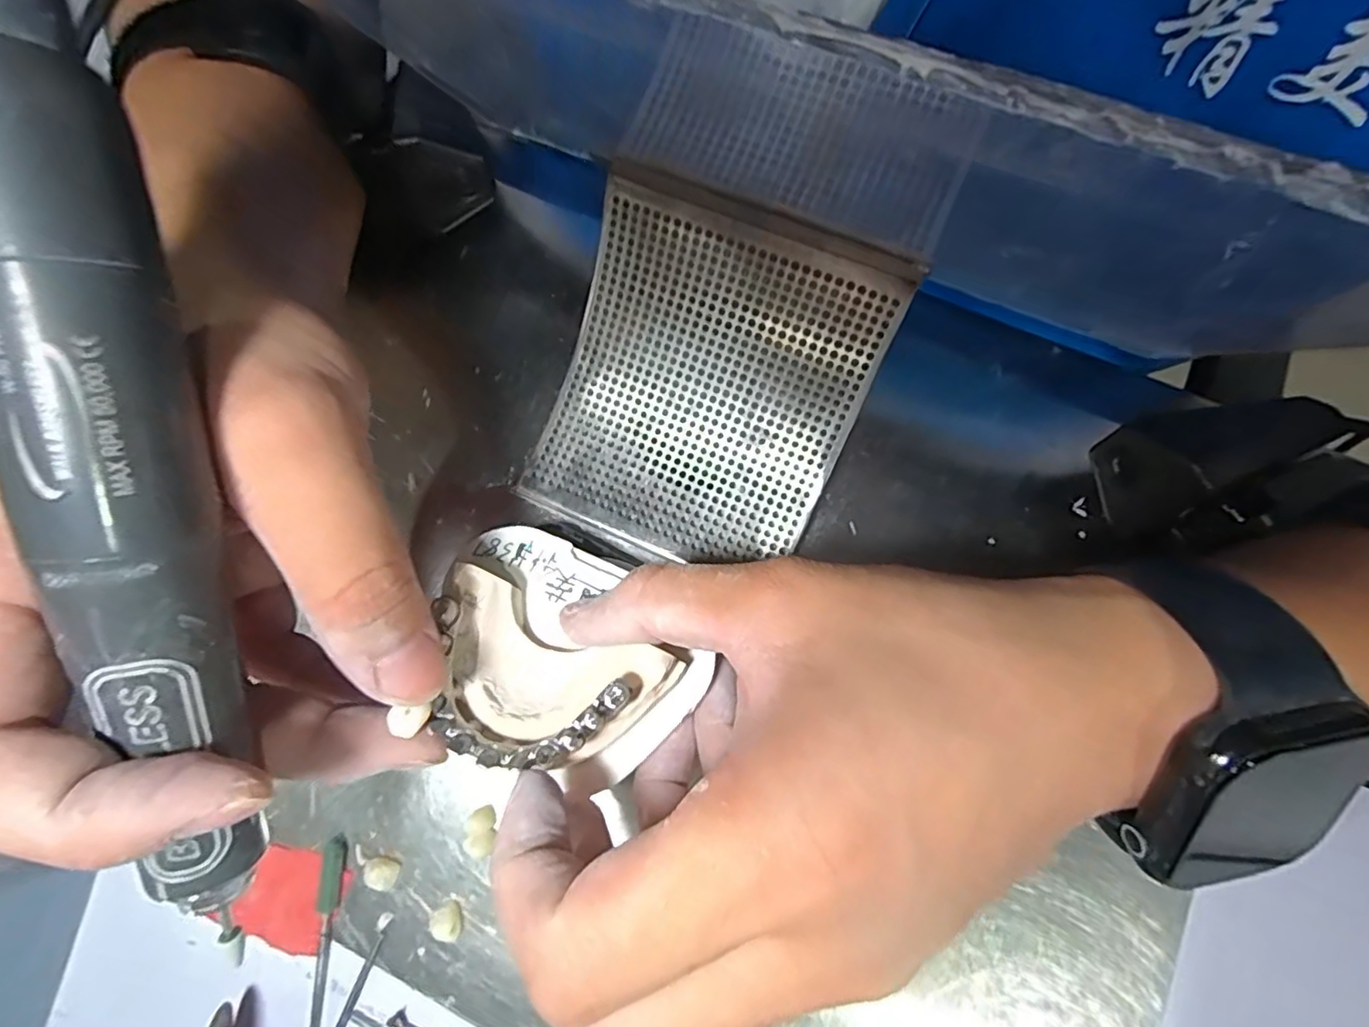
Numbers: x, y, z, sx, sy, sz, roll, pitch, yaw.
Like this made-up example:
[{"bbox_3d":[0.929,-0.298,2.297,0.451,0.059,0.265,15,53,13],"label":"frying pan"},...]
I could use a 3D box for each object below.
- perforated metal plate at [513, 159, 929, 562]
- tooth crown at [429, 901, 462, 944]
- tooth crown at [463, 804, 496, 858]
[{"bbox_3d":[0.005,-0.040,0.202,0.096,0.014,0.111,24,108,7],"label":"perforated metal plate"},{"bbox_3d":[-0.072,0.125,0.187,0.007,0.008,0.010,-21,75,-6],"label":"tooth crown"},{"bbox_3d":[-0.064,0.100,0.193,0.010,0.009,0.014,-3,74,-1],"label":"tooth crown"}]

